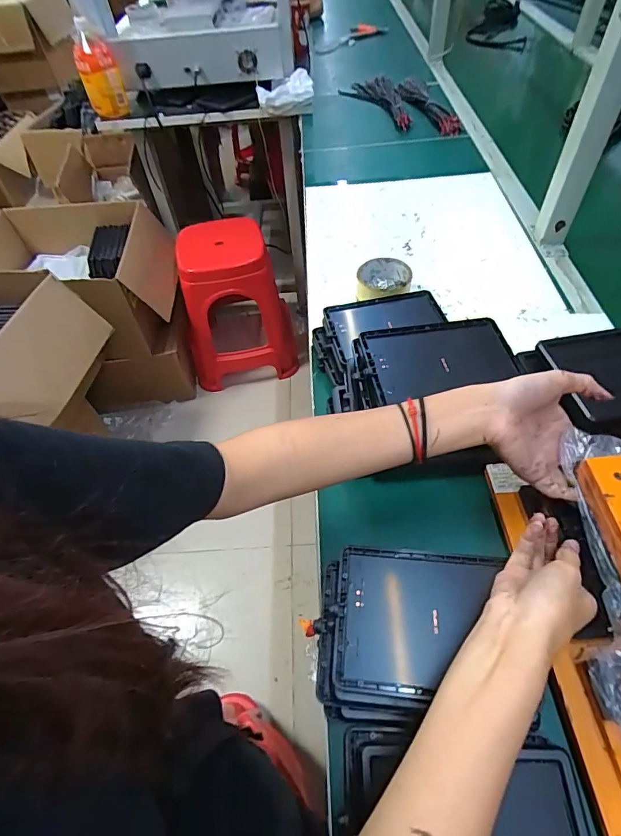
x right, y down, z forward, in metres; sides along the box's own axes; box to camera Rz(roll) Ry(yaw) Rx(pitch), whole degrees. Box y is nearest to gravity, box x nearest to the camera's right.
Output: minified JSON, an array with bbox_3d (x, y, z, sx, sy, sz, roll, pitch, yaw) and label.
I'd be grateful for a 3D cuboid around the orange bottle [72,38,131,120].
[{"bbox_3d":[-0.559,-0.903,1.166,0.099,0.160,0.100,-22,55,-11],"label":"orange bottle"}]

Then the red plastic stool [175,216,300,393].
[{"bbox_3d":[-0.275,-0.390,1.500,0.351,0.431,0.335,-18,54,-8],"label":"red plastic stool"}]

